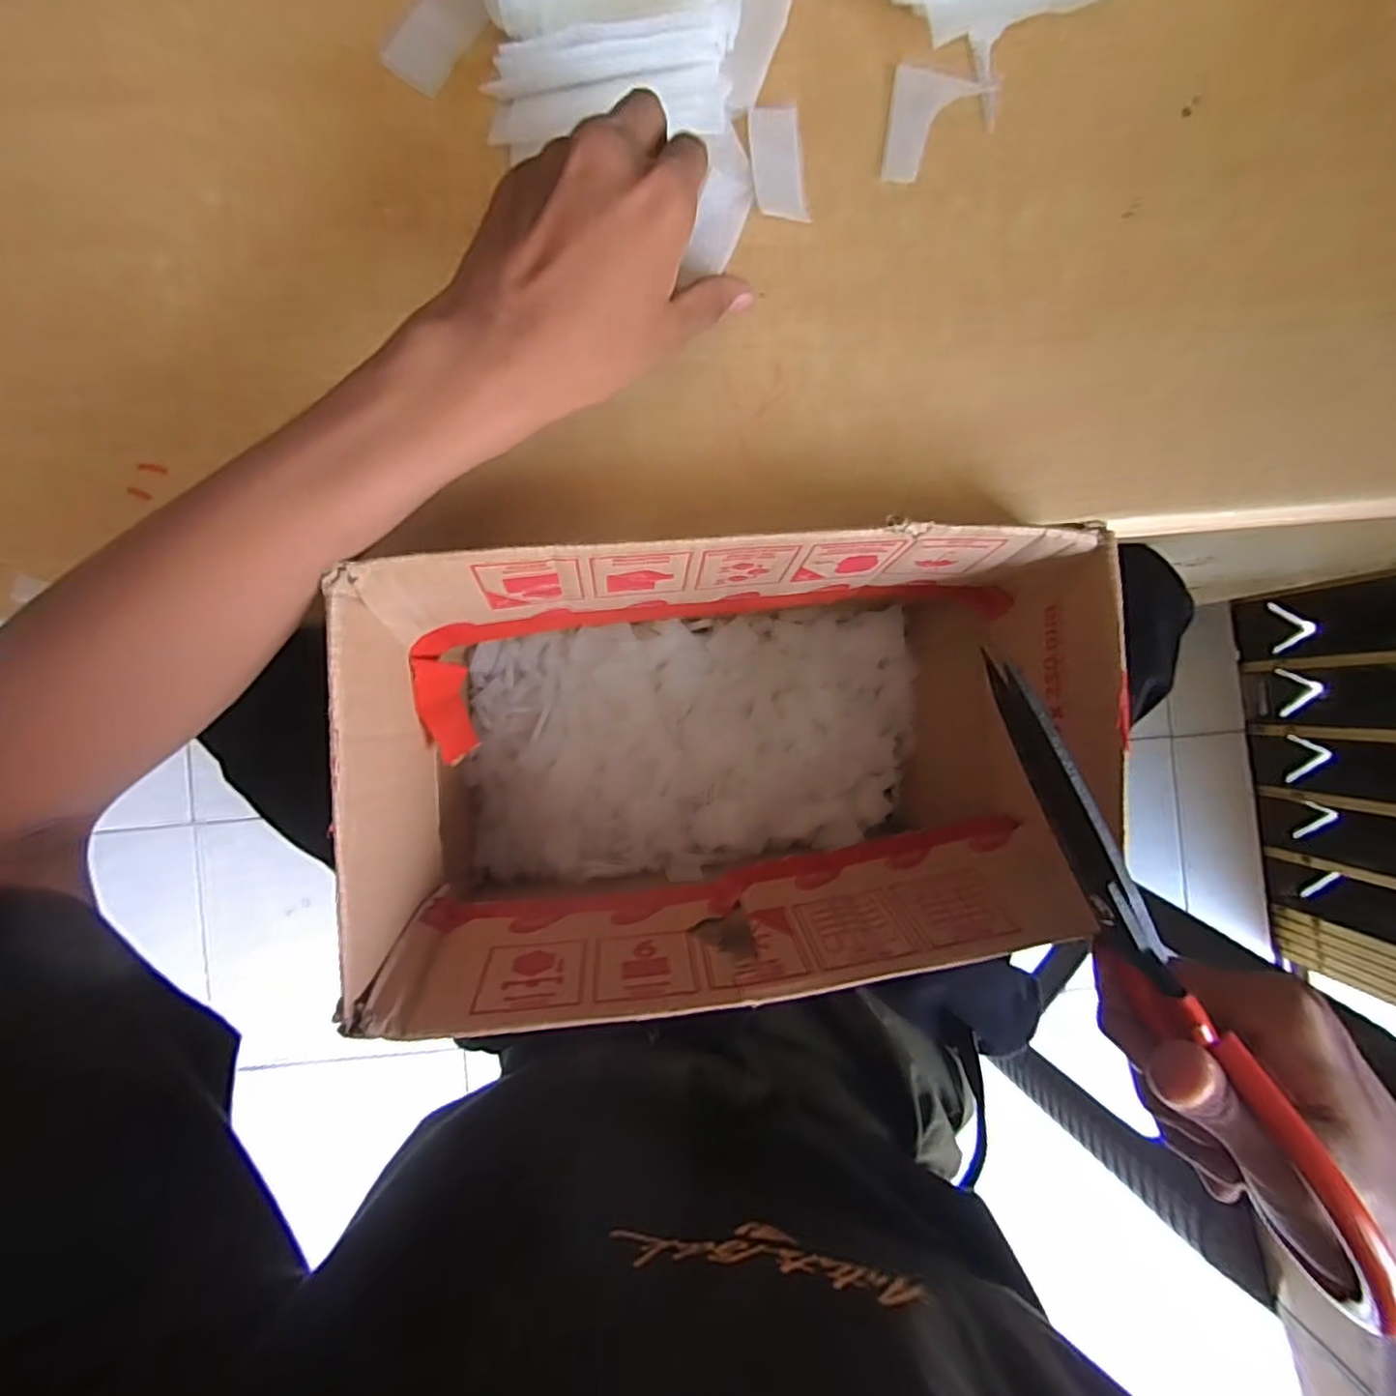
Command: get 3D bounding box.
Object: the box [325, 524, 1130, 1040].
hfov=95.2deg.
[{"bbox_3d":[0.014,0.027,0.338,0.327,0.216,0.175,-5,89,0],"label":"box"}]

